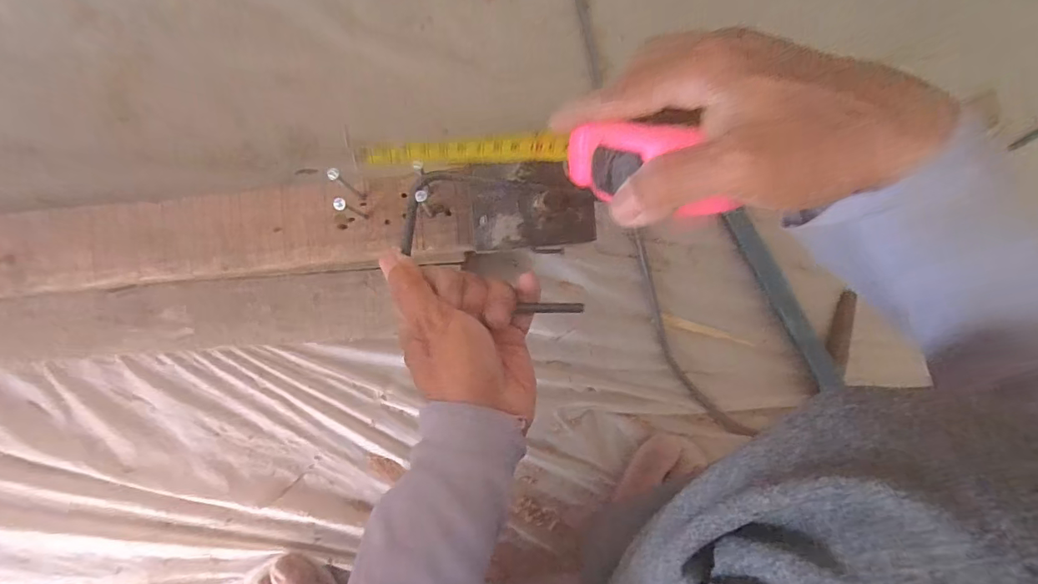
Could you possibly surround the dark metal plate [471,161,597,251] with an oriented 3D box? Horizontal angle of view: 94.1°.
[{"bbox_3d":[0.011,-0.063,0.354,0.089,0.010,0.060,-4,108,0],"label":"dark metal plate"}]

